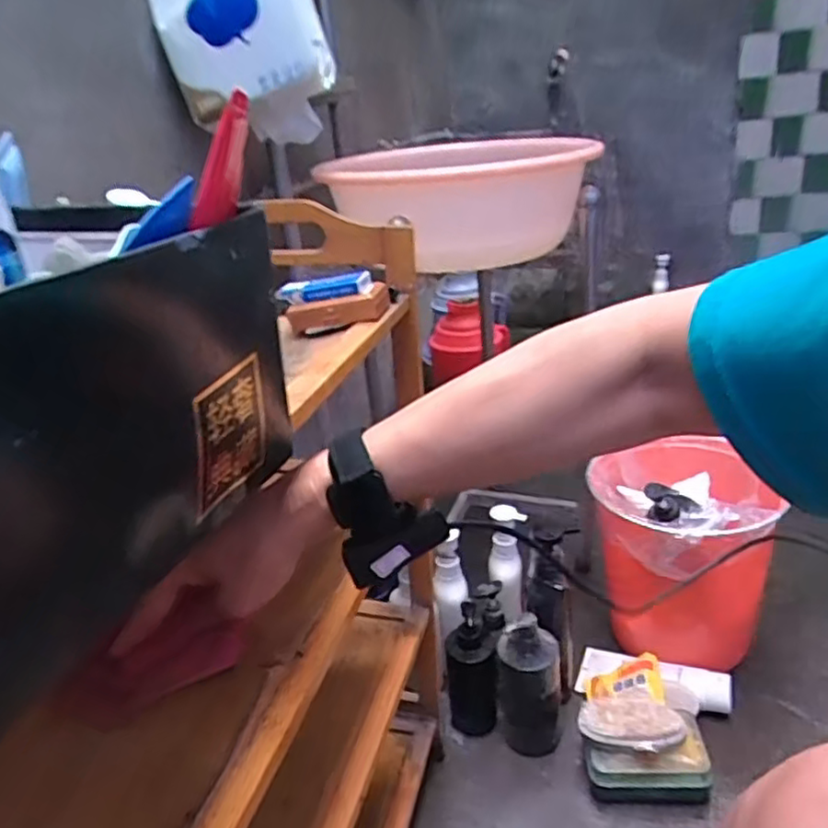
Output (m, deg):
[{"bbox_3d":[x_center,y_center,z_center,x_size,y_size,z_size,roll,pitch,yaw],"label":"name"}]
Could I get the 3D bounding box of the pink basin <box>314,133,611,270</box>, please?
[{"bbox_3d":[0.077,-0.318,1.000,0.343,0.141,0.454,-3,25,11],"label":"pink basin"}]

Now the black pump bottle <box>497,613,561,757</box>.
[{"bbox_3d":[0.145,0.336,0.859,0.078,0.203,0.081,-2,25,11],"label":"black pump bottle"}]

